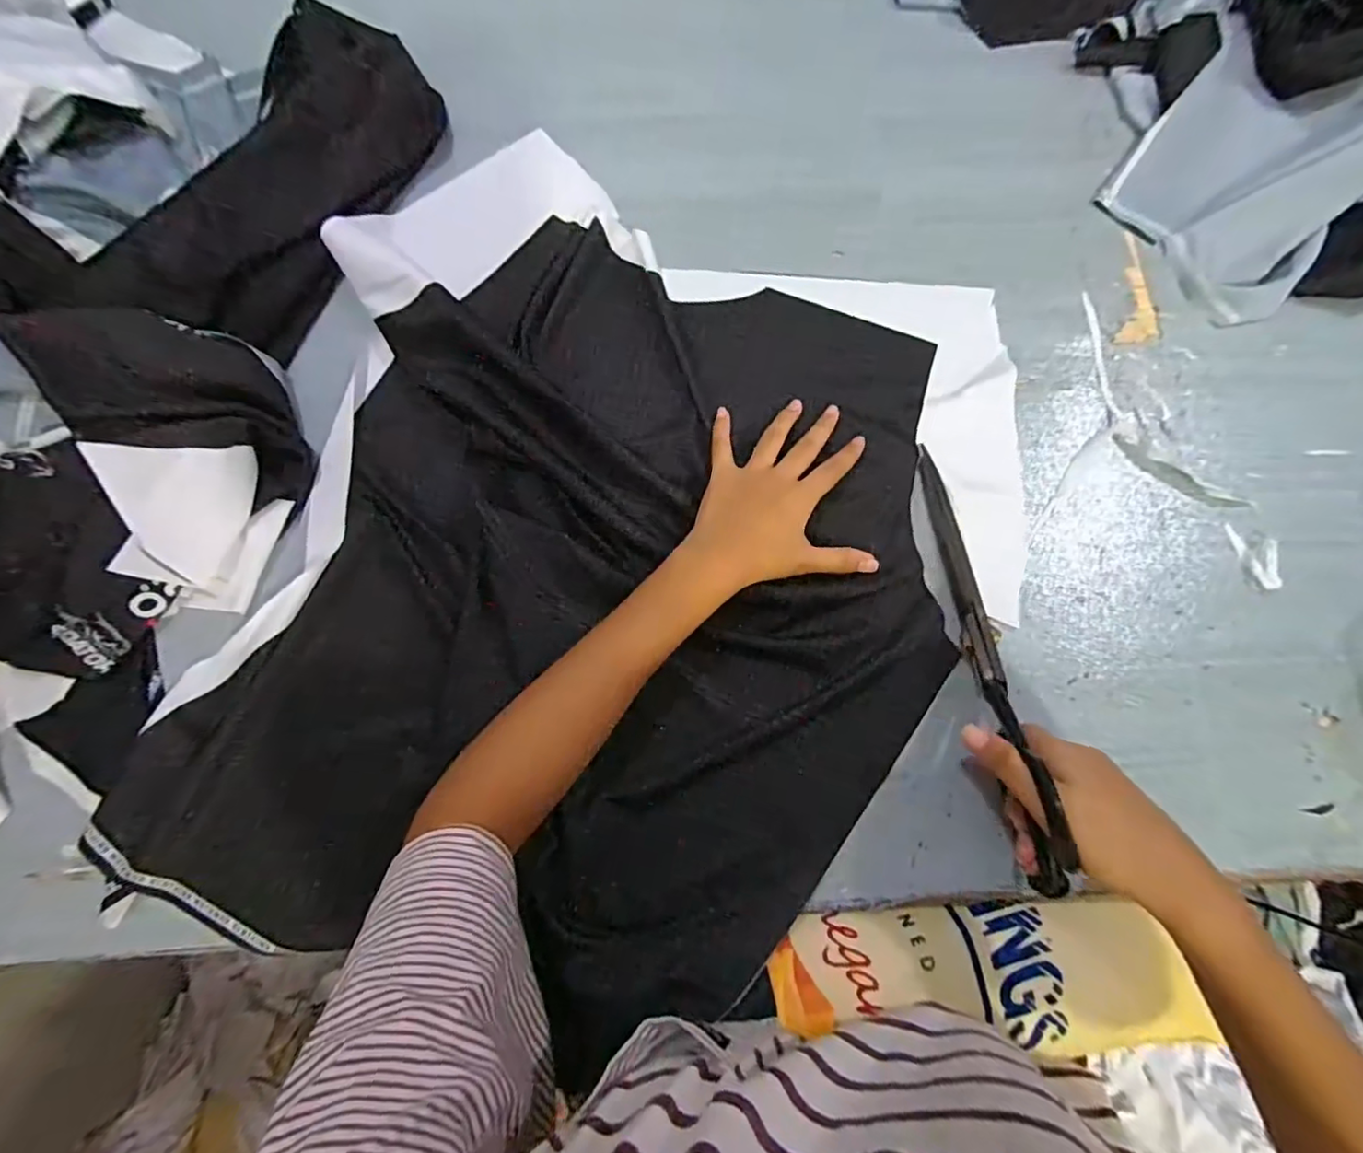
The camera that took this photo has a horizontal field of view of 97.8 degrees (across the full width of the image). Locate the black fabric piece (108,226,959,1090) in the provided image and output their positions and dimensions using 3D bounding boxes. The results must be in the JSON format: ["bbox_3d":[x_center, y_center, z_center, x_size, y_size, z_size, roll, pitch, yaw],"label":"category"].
[{"bbox_3d":[-0.050,0.005,0.413,0.442,0.034,0.521,20,78,3],"label":"black fabric piece"}]

